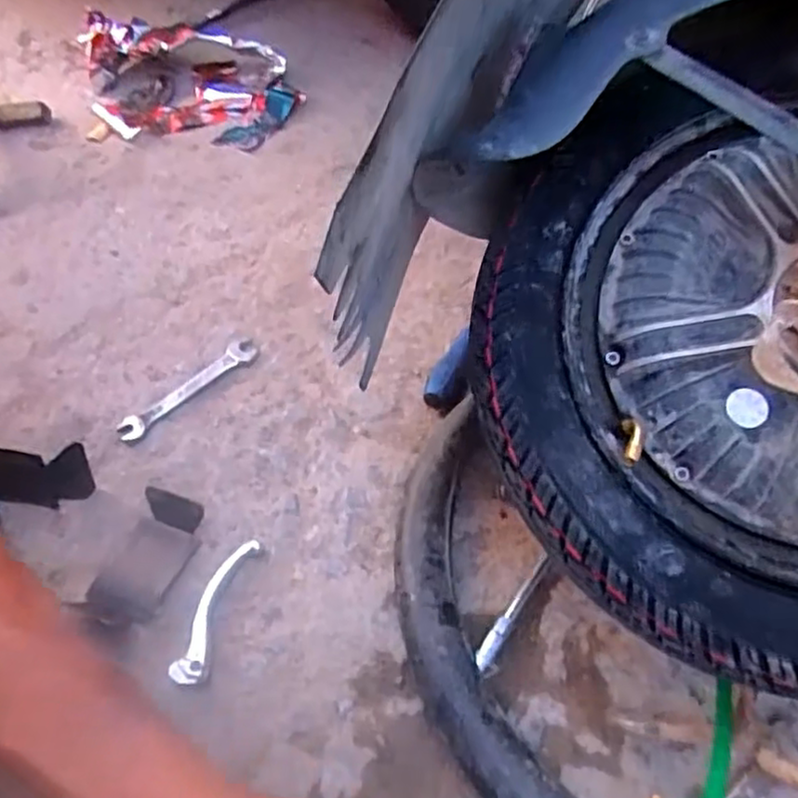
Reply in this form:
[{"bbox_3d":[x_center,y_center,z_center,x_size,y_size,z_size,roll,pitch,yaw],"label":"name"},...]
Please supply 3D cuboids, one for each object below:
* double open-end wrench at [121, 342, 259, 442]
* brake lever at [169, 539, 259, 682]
[{"bbox_3d":[-0.202,-0.011,0.666,0.145,0.010,0.026,-39,56,-24],"label":"double open-end wrench"},{"bbox_3d":[-0.138,0.154,0.515,0.027,0.017,0.113,7,51,12],"label":"brake lever"}]

